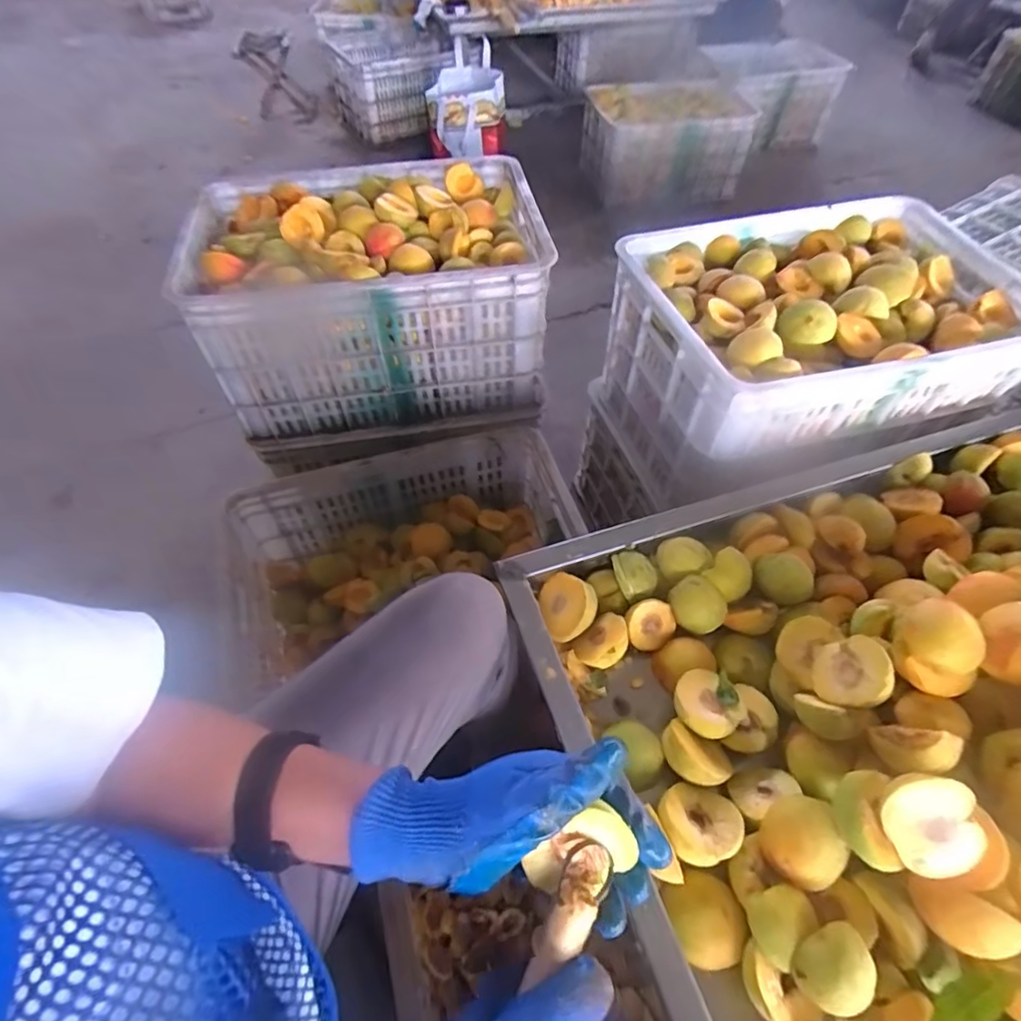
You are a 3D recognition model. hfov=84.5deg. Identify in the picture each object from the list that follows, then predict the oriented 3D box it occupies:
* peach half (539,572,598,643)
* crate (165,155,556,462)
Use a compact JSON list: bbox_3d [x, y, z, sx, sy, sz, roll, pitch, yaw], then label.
[{"bbox_3d":[0.060,0.105,0.605,0.065,0.031,0.065,-1,80,7],"label":"peach half"},{"bbox_3d":[-0.220,-0.346,0.957,0.514,0.292,0.366,-10,55,-8],"label":"crate"}]

